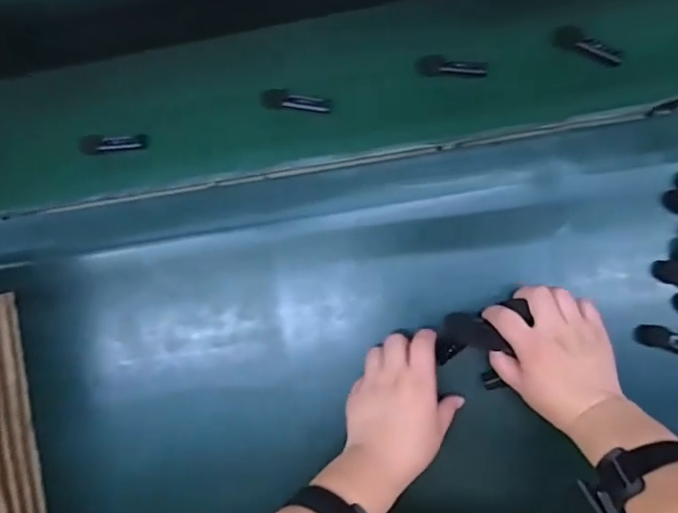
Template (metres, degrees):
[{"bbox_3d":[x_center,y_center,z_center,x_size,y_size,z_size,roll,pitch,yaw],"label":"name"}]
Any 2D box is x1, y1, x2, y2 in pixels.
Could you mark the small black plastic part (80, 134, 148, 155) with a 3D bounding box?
[{"bbox_3d":[-0.241,-0.120,0.593,0.076,0.020,0.016,-2,85,6],"label":"small black plastic part"}]

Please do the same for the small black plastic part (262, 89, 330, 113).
[{"bbox_3d":[-0.043,-0.157,0.562,0.066,0.014,0.018,3,86,7],"label":"small black plastic part"}]

